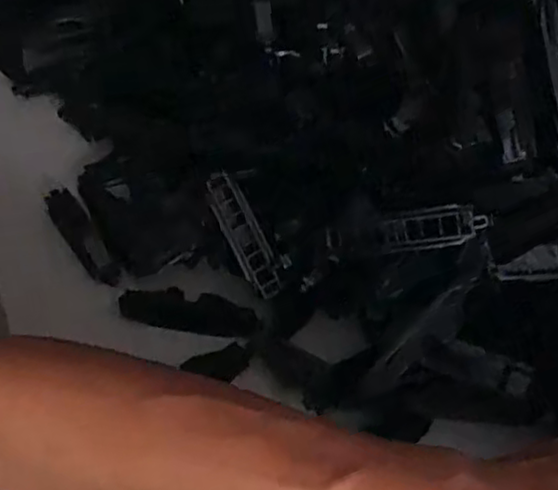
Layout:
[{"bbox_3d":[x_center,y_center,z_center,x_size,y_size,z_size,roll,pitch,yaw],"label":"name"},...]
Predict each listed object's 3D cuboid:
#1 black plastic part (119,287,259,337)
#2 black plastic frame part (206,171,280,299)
[{"bbox_3d":[-0.051,0.037,0.402,0.077,0.010,0.022,8,53,8],"label":"black plastic part"},{"bbox_3d":[-0.019,-0.005,0.394,0.017,0.074,0.012,-30,12,-20],"label":"black plastic frame part"}]

